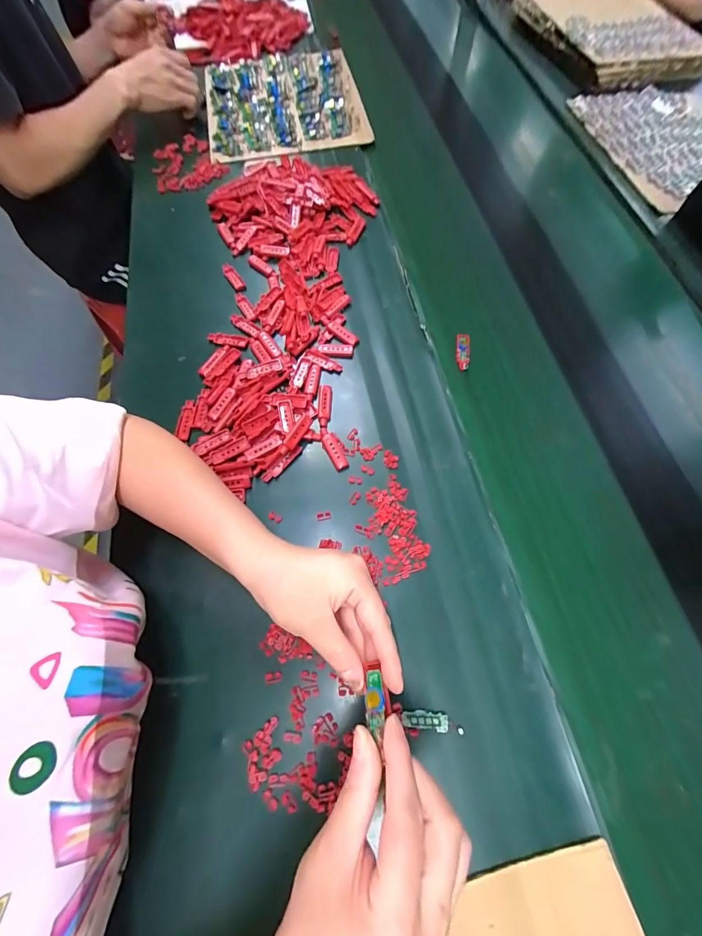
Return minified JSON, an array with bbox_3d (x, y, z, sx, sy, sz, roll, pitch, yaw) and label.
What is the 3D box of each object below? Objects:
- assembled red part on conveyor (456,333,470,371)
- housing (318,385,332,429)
[{"bbox_3d":[0.146,-0.152,0.474,0.017,0.009,0.050,7,67,4],"label":"assembled red part on conveyor"},{"bbox_3d":[-0.032,-0.074,0.439,0.015,0.009,0.058,0,66,1],"label":"housing"}]

